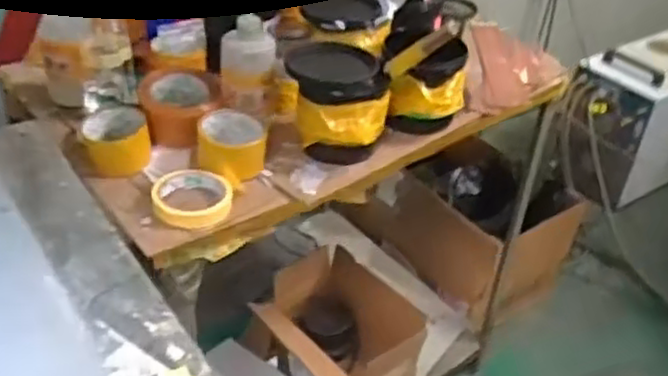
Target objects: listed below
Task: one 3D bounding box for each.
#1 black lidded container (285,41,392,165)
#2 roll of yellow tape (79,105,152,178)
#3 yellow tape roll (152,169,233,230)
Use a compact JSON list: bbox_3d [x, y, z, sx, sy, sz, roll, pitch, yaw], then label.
[{"bbox_3d":[0.006,-0.115,0.965,0.142,0.130,0.128,7,37,1],"label":"black lidded container"},{"bbox_3d":[-0.287,-0.063,0.939,0.083,0.053,0.086,-5,39,-15],"label":"roll of yellow tape"},{"bbox_3d":[-0.173,0.013,0.873,0.094,0.026,0.101,4,37,-3],"label":"yellow tape roll"}]

